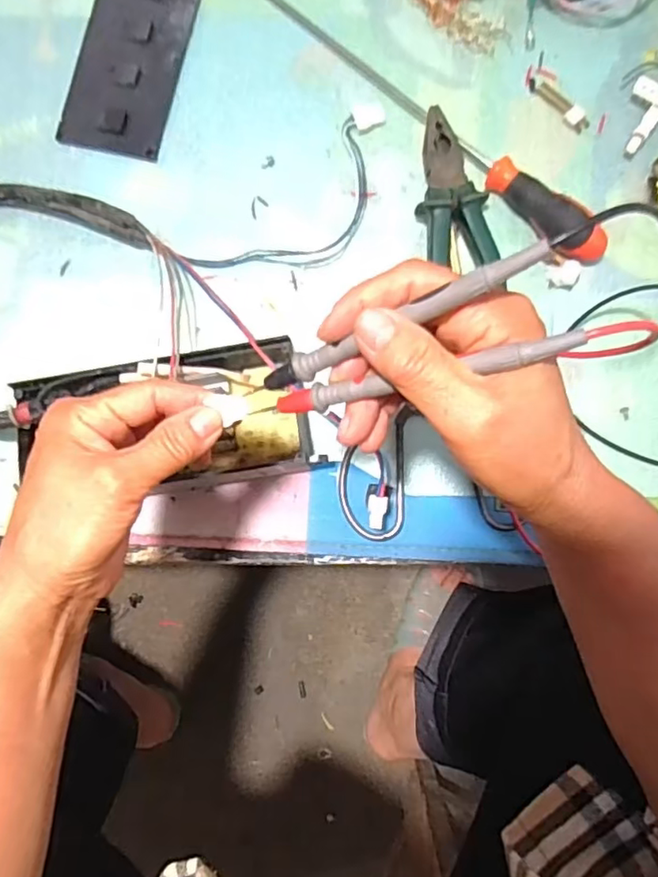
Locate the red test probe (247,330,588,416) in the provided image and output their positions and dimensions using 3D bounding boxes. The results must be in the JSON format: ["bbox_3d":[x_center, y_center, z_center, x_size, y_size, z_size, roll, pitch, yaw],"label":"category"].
[{"bbox_3d":[0.030,-0.024,0.245,0.139,0.006,0.010,-10,84,25],"label":"red test probe"}]

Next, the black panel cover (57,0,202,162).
[{"bbox_3d":[-0.157,-0.331,0.491,0.086,0.010,0.197,14,86,5],"label":"black panel cover"}]

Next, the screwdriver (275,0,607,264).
[{"bbox_3d":[0.058,-0.266,0.461,0.385,0.030,0.026,44,89,6],"label":"screwdriver"}]

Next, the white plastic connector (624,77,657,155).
[{"bbox_3d":[0.239,-0.250,0.456,0.029,0.016,0.064,33,88,6],"label":"white plastic connector"}]

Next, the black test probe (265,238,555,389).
[{"bbox_3d":[0.025,-0.045,0.237,0.127,0.007,0.009,-22,83,30],"label":"black test probe"}]

